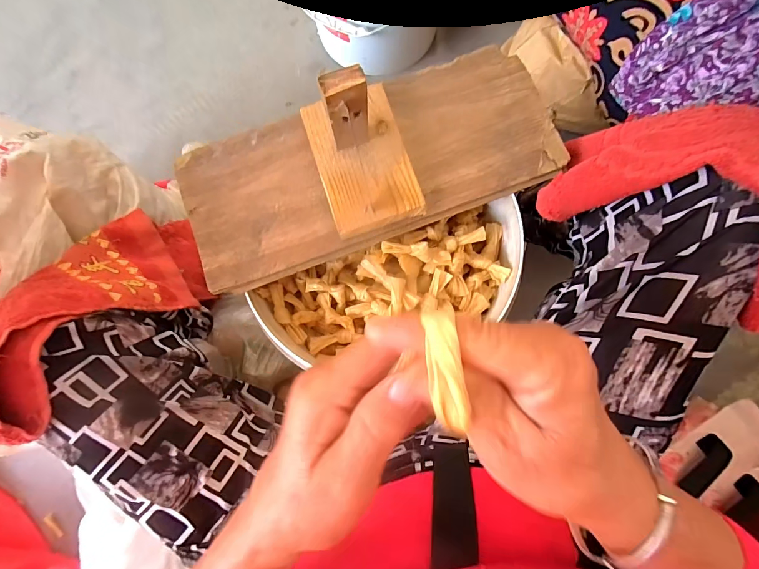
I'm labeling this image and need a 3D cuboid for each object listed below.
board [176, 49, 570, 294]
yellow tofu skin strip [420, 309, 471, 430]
[{"bbox_3d":[-0.014,-0.135,0.338,0.380,0.126,0.158,-20,80,-2],"label":"board"},{"bbox_3d":[0.026,0.033,0.145,0.012,0.009,0.047,-8,85,0],"label":"yellow tofu skin strip"}]

